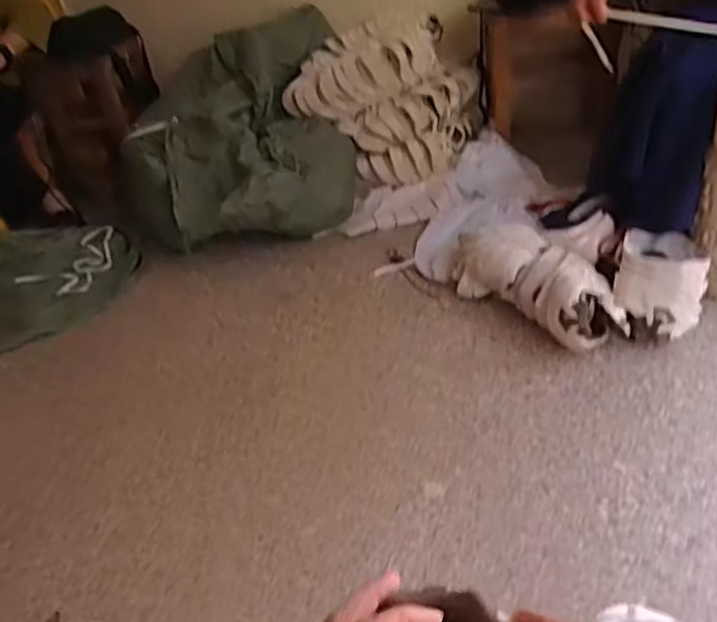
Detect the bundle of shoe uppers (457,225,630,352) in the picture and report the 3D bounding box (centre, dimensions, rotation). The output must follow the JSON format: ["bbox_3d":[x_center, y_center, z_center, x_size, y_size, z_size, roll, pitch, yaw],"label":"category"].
[{"bbox_3d":[0.345,-0.054,1.360,0.147,0.136,0.363,-27,38,-22],"label":"bundle of shoe uppers"}]

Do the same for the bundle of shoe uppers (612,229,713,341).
[{"bbox_3d":[0.573,-0.058,1.324,0.156,0.112,0.257,8,39,24],"label":"bundle of shoe uppers"}]

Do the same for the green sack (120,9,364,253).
[{"bbox_3d":[-0.282,-0.442,1.765,0.616,0.381,0.592,-17,36,-10],"label":"green sack"}]

